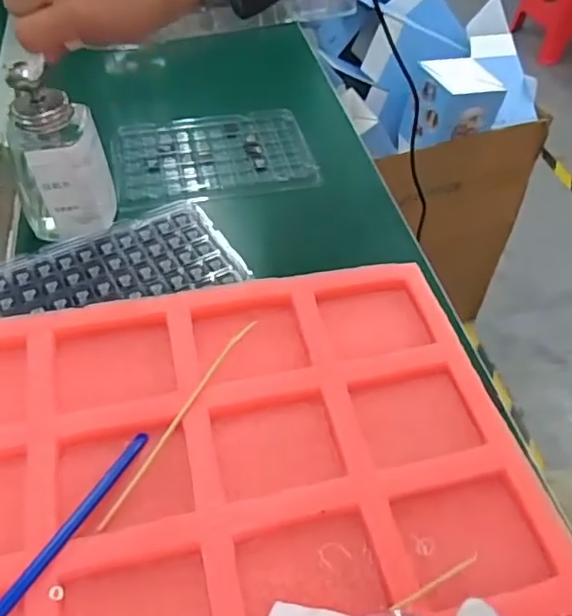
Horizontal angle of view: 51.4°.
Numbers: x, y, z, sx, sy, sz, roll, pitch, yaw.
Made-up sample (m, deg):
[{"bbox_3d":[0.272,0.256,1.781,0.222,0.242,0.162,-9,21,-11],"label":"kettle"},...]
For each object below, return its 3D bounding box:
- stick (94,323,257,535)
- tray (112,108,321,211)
[{"bbox_3d":[-0.056,0.056,0.322,0.006,0.004,0.141,23,52,19],"label":"stick"},{"bbox_3d":[-0.064,-0.135,0.528,0.170,0.013,0.116,-10,49,-9],"label":"tray"}]

